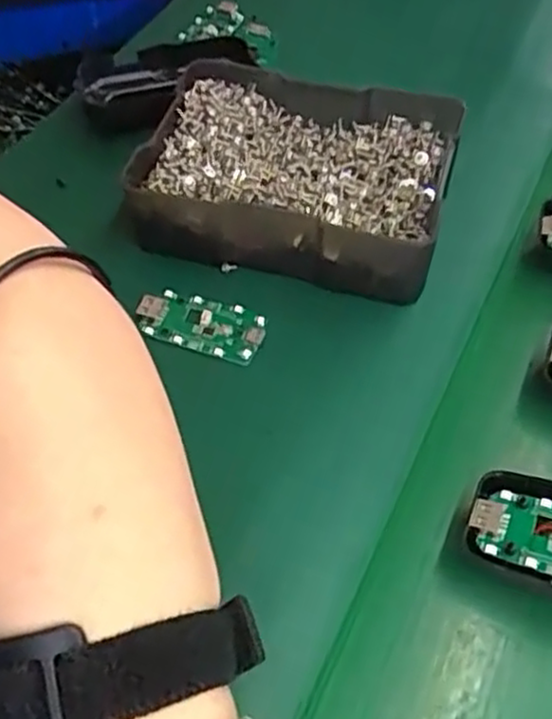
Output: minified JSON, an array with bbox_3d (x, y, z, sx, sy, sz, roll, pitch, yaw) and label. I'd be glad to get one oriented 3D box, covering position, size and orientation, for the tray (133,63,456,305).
[{"bbox_3d":[0.011,-0.101,0.400,0.161,0.051,0.124,14,56,8],"label":"tray"}]

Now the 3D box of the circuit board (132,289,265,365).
[{"bbox_3d":[-0.039,-0.017,0.362,0.065,0.007,0.030,17,57,10],"label":"circuit board"}]

